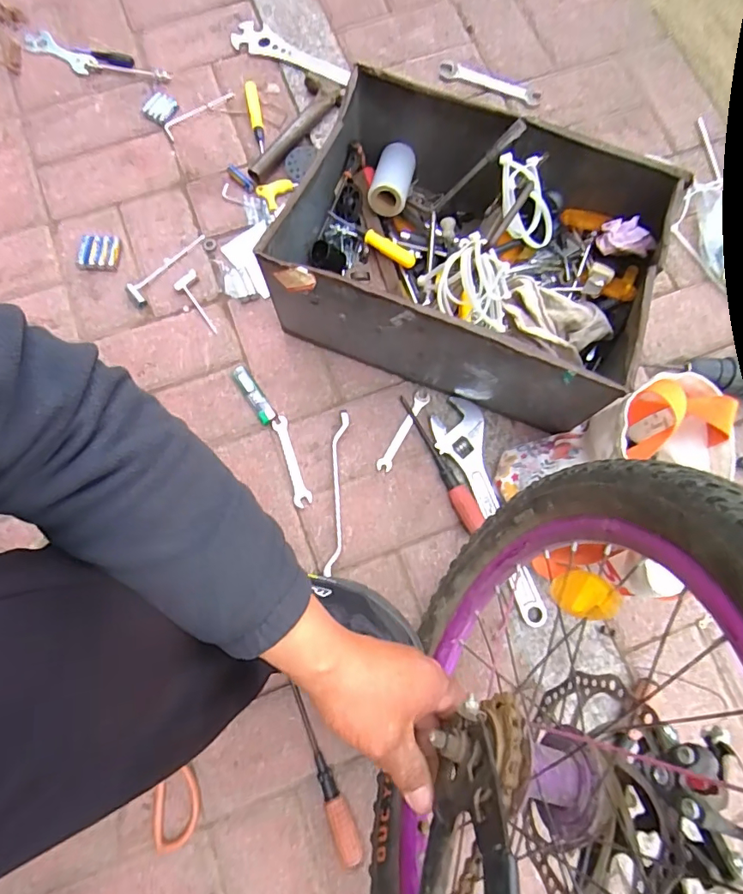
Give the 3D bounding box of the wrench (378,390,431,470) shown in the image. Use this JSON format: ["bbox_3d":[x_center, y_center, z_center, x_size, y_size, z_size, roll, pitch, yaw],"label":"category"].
[{"bbox_3d":[0.041,-0.020,0.645,0.019,0.007,0.117,29,78,6],"label":"wrench"}]

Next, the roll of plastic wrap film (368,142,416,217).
[{"bbox_3d":[0.028,-0.353,0.652,0.051,0.055,0.088,14,77,3],"label":"roll of plastic wrap film"}]

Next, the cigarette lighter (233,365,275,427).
[{"bbox_3d":[-0.157,-0.071,0.647,0.020,0.011,0.091,-32,79,-7],"label":"cigarette lighter"}]

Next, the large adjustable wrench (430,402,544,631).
[{"bbox_3d":[0.141,0.078,0.605,0.065,0.017,0.289,-15,77,-3],"label":"large adjustable wrench"}]

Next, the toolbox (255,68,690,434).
[{"bbox_3d":[0.110,-0.232,0.604,0.424,0.168,0.285,21,78,5],"label":"toolbox"}]

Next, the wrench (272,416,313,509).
[{"bbox_3d":[-0.103,0.019,0.629,0.022,0.009,0.119,-19,77,-4],"label":"wrench"}]

